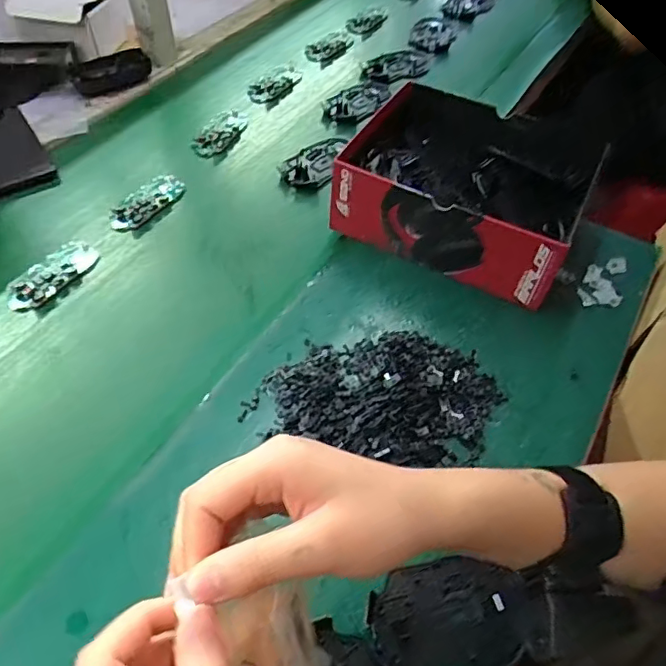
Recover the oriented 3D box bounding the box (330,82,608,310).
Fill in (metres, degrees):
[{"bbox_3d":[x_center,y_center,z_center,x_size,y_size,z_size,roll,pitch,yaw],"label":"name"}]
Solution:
[{"bbox_3d":[0.143,-0.160,0.621,0.240,0.093,0.214,24,55,16],"label":"box"}]

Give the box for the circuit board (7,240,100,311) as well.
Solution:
[{"bbox_3d":[-0.286,-0.059,0.582,0.043,0.011,0.100,28,56,19],"label":"circuit board"}]

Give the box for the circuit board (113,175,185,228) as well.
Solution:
[{"bbox_3d":[-0.212,-0.150,0.657,0.044,0.017,0.100,22,54,15],"label":"circuit board"}]

